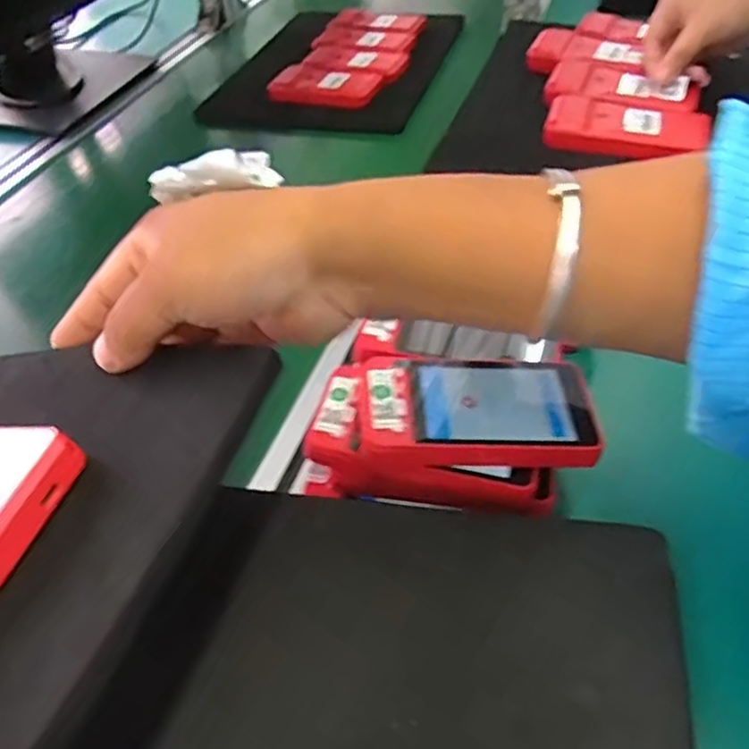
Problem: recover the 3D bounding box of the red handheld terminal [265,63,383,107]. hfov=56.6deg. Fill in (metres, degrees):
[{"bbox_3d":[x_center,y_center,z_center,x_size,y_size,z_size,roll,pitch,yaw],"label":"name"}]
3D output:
[{"bbox_3d":[-0.056,-0.334,0.799,0.127,0.015,0.076,14,47,22],"label":"red handheld terminal"}]

